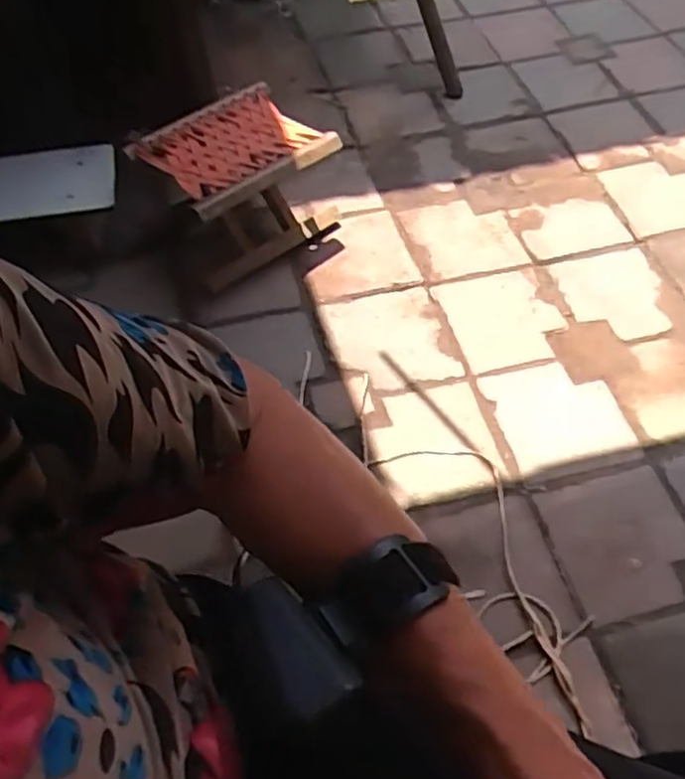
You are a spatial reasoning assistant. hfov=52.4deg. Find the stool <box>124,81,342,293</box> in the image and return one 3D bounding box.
[{"bbox_3d":[-0.164,-0.343,1.195,0.295,0.209,0.209,-31,60,-20],"label":"stool"}]

